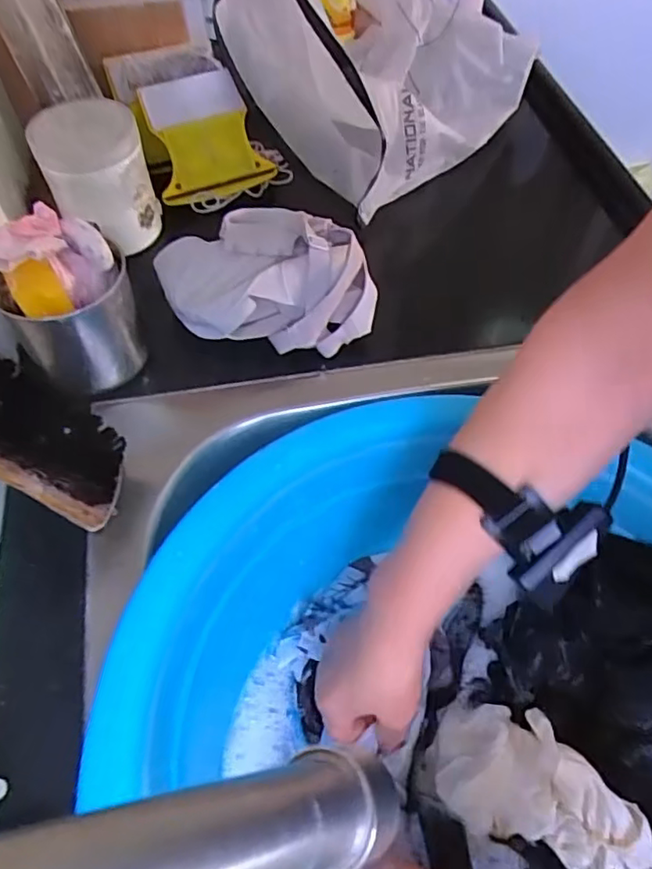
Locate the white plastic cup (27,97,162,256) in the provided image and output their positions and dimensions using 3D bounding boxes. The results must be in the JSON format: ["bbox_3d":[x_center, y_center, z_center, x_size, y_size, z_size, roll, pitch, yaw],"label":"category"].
[{"bbox_3d":[-0.192,-0.219,0.505,0.080,0.093,0.071,-15,57,-10],"label":"white plastic cup"}]

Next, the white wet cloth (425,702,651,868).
[{"bbox_3d":[0.143,0.244,0.398,0.141,0.073,0.079,29,60,18],"label":"white wet cloth"}]

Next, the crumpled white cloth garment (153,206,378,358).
[{"bbox_3d":[-0.048,-0.121,0.469,0.164,0.074,0.095,-1,56,-1],"label":"crumpled white cloth garment"}]

